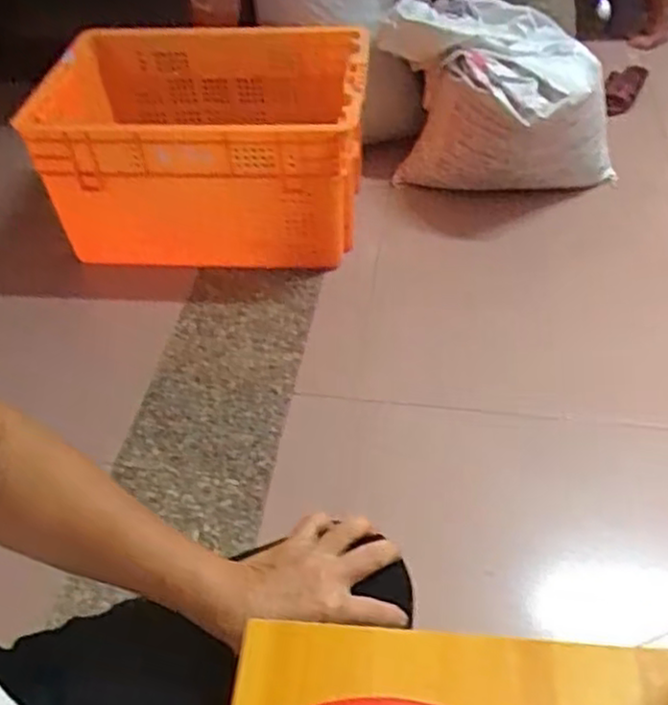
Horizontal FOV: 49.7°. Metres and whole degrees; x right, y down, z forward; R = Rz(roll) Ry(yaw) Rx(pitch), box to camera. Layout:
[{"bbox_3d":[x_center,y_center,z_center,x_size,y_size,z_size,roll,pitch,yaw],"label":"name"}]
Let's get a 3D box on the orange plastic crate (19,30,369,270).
[{"bbox_3d":[-0.227,-0.401,1.409,0.563,0.306,0.413,0,47,4],"label":"orange plastic crate"}]

